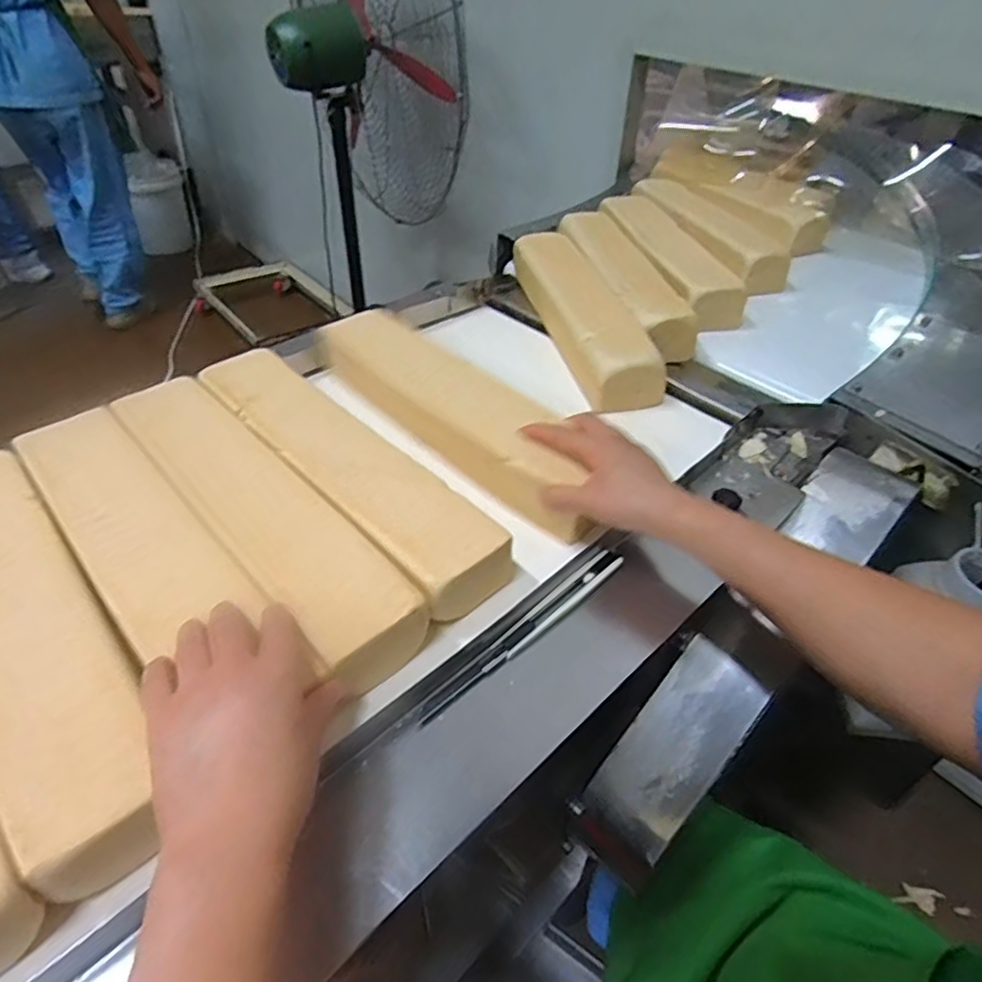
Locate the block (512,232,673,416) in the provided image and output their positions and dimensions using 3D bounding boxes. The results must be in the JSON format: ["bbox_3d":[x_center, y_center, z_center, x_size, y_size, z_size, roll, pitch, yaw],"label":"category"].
[{"bbox_3d":[0.113,-0.221,0.766,0.090,0.059,0.342,-7,42,-9],"label":"block"}]

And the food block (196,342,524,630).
[{"bbox_3d":[-0.133,-0.020,0.532,0.343,0.058,0.083,33,50,30],"label":"food block"}]

